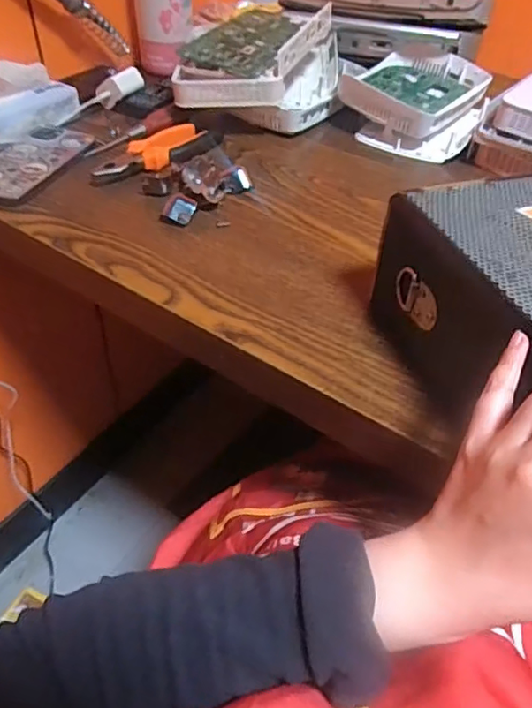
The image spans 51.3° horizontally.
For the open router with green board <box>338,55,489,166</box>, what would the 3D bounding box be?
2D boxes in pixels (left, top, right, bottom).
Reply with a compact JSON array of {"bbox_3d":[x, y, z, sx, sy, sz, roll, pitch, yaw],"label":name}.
[{"bbox_3d":[0.184,-0.302,0.664,0.148,0.058,0.176,23,48,18],"label":"open router with green board"}]

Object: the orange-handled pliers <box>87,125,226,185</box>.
[{"bbox_3d":[-0.117,-0.208,0.570,0.052,0.014,0.150,32,52,26],"label":"orange-handled pliers"}]

